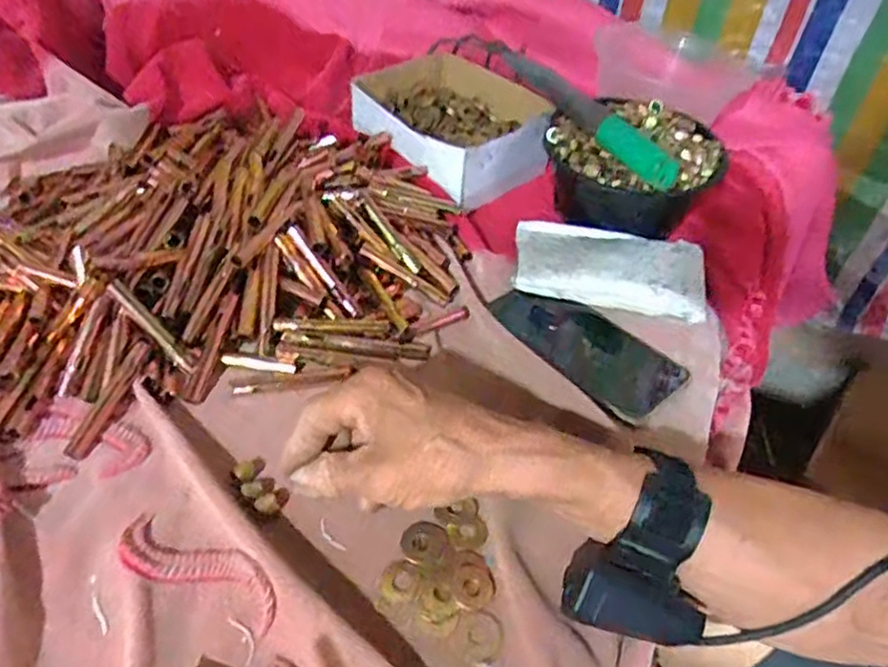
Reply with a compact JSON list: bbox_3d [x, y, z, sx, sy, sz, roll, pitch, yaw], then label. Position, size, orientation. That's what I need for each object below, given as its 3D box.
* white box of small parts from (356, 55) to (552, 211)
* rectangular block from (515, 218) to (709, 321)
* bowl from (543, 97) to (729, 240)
[{"bbox_3d":[0.005,-0.218,0.696,0.142,0.057,0.179,-27,53,-30],"label":"white box of small parts"},{"bbox_3d":[0.143,-0.059,0.593,0.161,0.023,0.094,12,44,4],"label":"rectangular block"},{"bbox_3d":[0.171,-0.159,0.644,0.147,0.066,0.148,4,44,-4],"label":"bowl"}]

